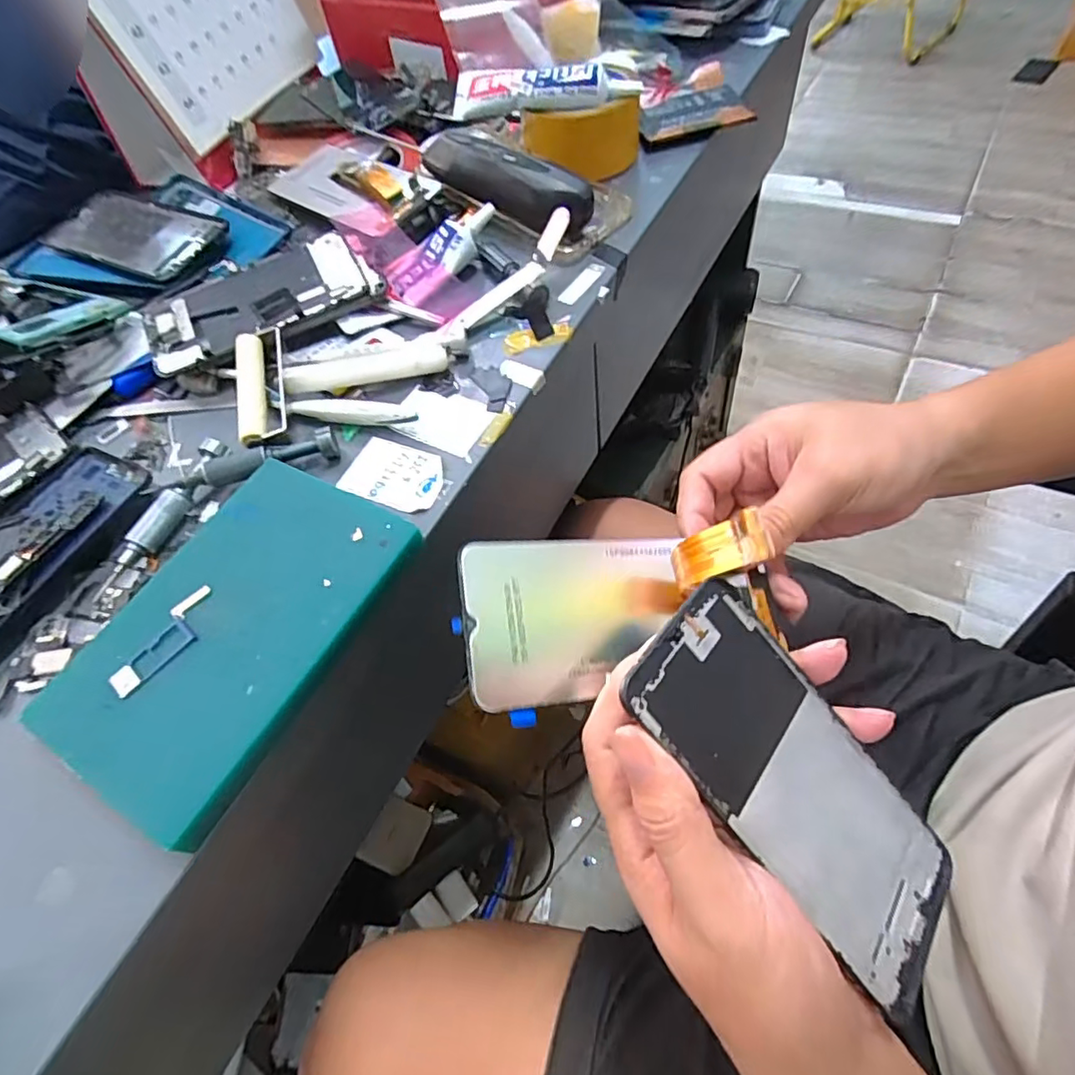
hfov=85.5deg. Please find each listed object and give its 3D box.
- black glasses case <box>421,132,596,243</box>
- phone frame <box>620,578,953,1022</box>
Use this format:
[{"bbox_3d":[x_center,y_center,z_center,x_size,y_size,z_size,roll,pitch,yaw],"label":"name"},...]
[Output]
[{"bbox_3d":[-0.026,-0.264,0.428,0.149,0.045,0.022,33,67,22],"label":"black glasses case"},{"bbox_3d":[0.102,0.094,0.226,0.160,0.004,0.071,49,58,-3],"label":"phone frame"}]

